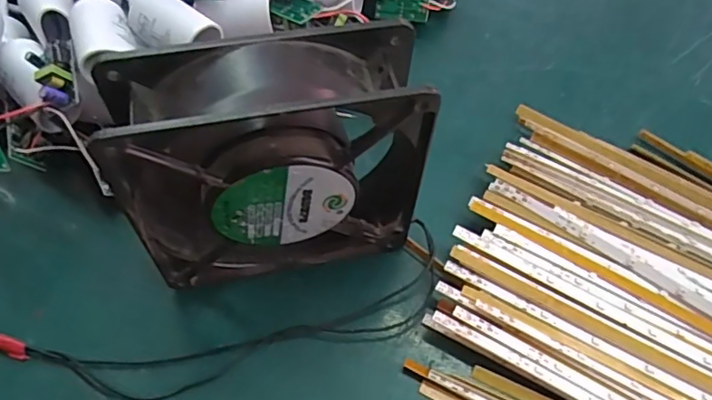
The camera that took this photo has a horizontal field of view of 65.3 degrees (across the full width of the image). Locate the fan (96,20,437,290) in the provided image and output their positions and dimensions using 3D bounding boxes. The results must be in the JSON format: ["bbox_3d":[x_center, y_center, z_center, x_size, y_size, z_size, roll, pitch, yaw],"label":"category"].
[{"bbox_3d":[-0.033,-0.011,0.242,0.121,0.122,0.038,-8,58,-9],"label":"fan"}]

